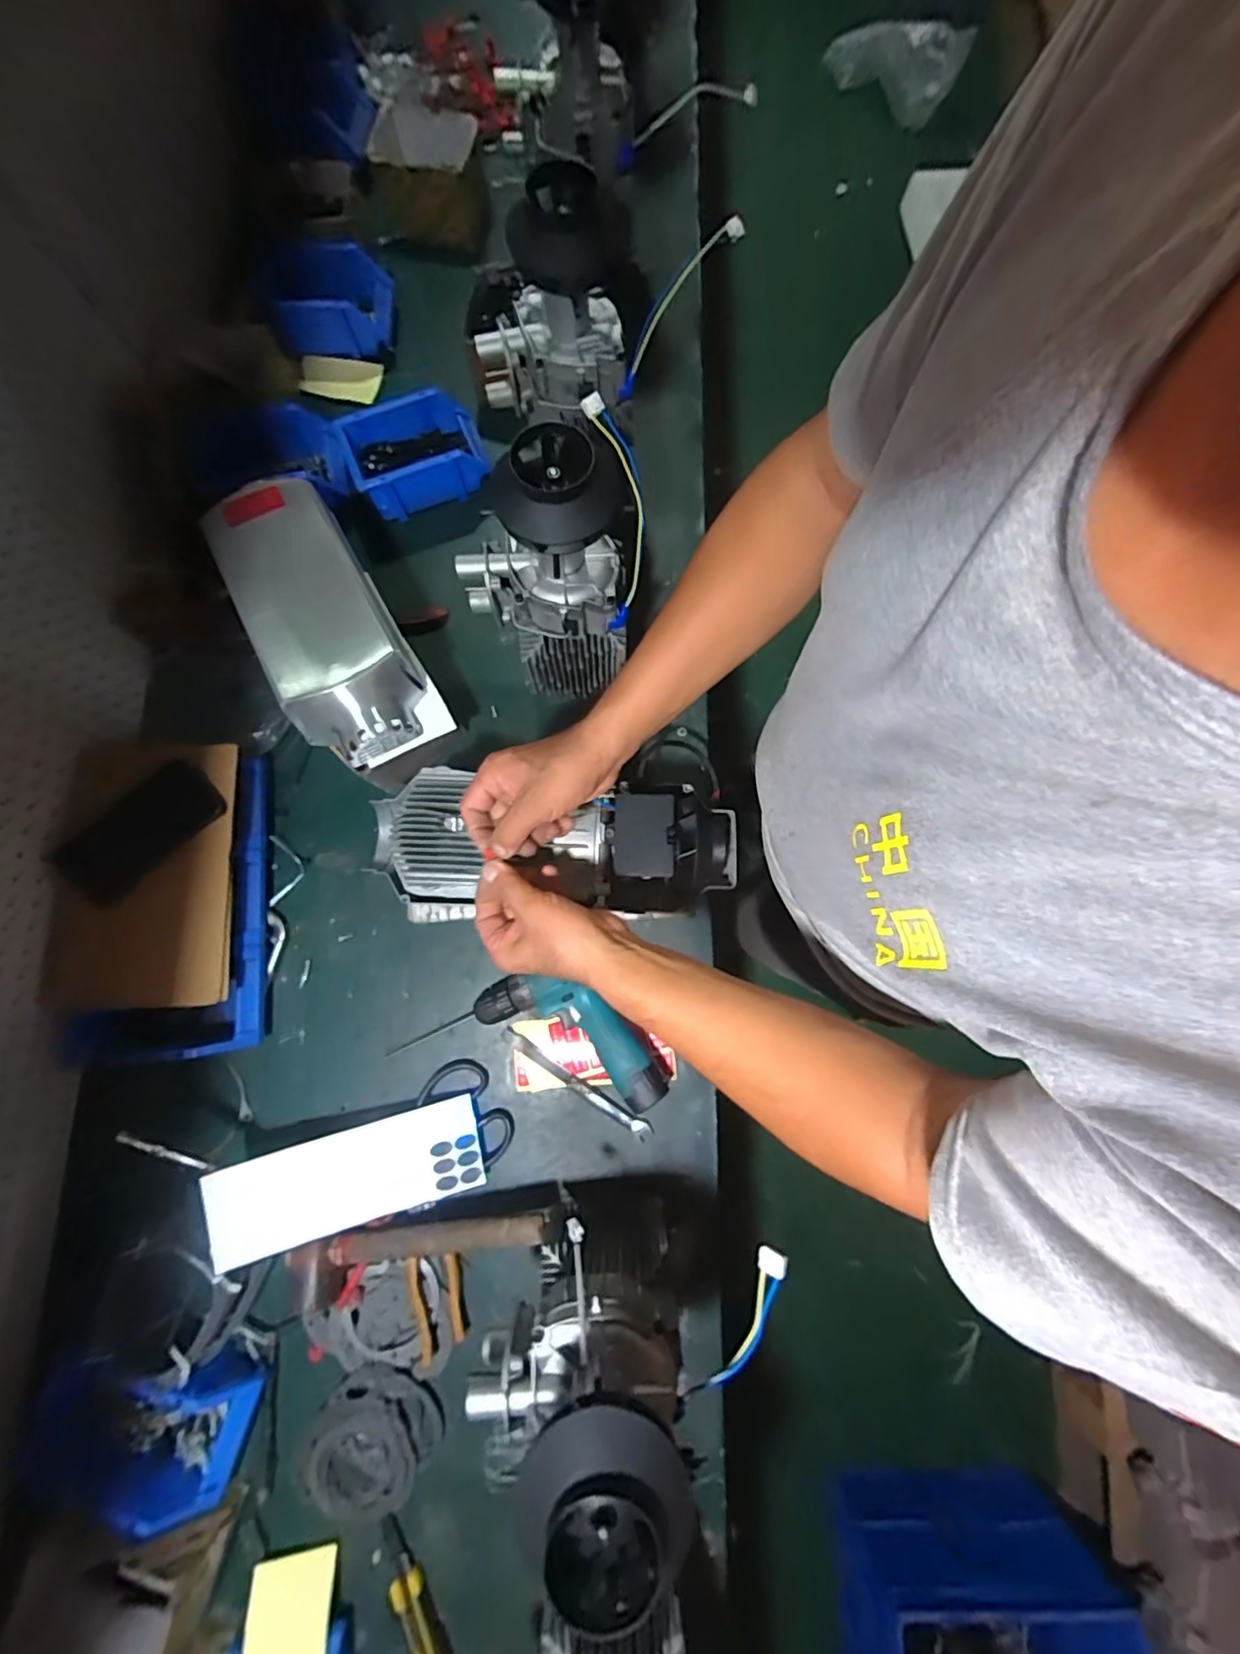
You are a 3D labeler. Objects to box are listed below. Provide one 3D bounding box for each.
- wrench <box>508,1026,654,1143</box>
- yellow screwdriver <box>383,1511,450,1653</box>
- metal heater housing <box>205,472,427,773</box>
[{"bbox_3d":[-0.051,0.303,0.670,0.201,0.014,0.022,33,81,6],"label":"wrench"},{"bbox_3d":[-0.203,0.806,0.571,0.038,0.024,0.193,-29,81,-5],"label":"yellow screwdriver"},{"bbox_3d":[-0.346,-0.244,0.649,0.139,0.075,0.370,-30,81,-5],"label":"metal heater housing"}]

